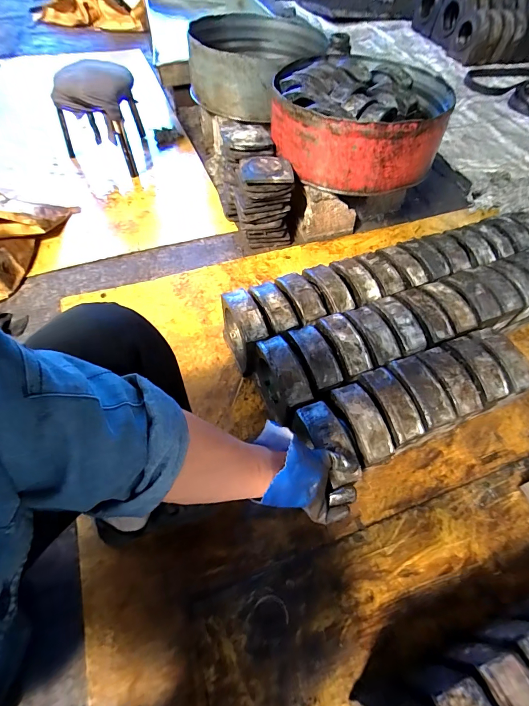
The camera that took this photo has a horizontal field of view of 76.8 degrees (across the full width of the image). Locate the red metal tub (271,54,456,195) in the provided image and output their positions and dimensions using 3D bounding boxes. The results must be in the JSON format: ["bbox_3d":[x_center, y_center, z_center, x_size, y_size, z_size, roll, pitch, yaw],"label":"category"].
[{"bbox_3d":[0.288,-0.714,1.037,0.495,0.189,0.454,1,56,-2],"label":"red metal tub"}]

